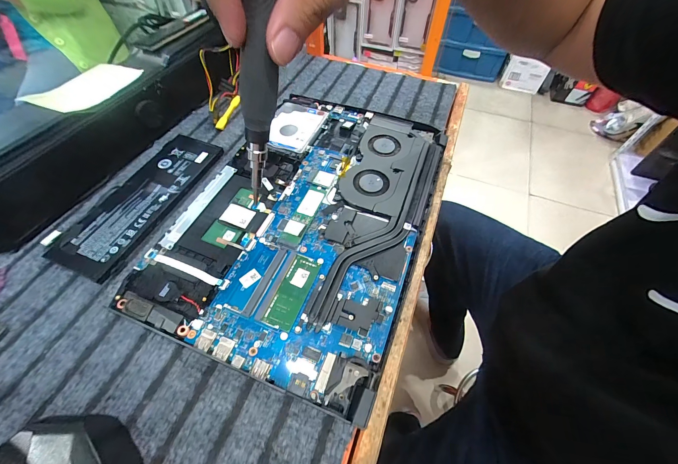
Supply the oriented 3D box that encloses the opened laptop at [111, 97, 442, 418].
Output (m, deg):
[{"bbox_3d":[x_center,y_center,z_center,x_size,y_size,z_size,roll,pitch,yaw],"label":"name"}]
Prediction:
[{"bbox_3d":[-0.030,-0.033,0.321,0.241,0.015,0.351,18,59,12],"label":"opened laptop"}]

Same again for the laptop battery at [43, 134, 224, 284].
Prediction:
[{"bbox_3d":[-0.232,-0.045,0.334,0.087,0.011,0.203,19,59,13],"label":"laptop battery"}]

